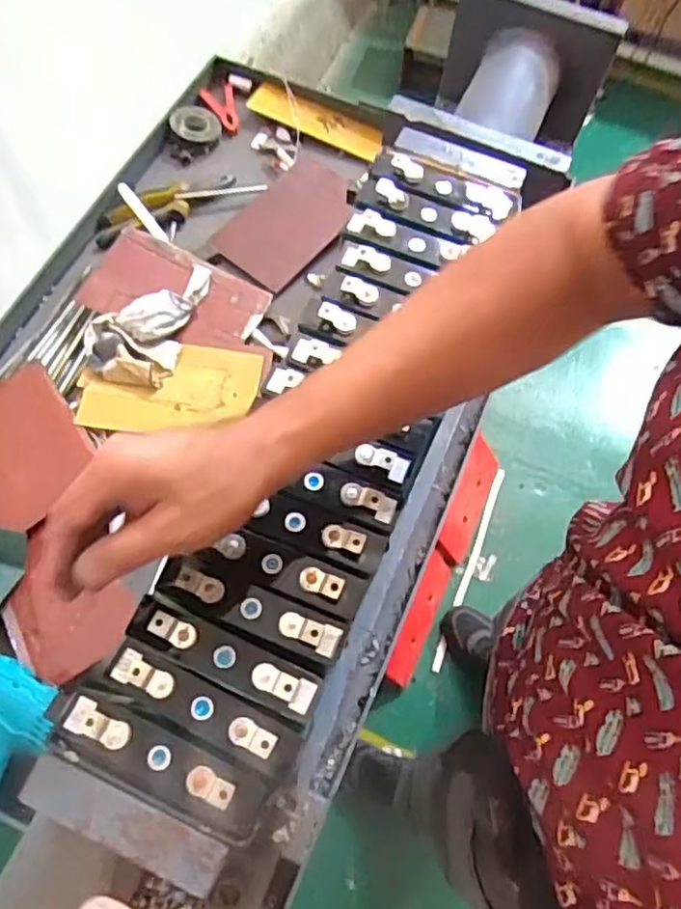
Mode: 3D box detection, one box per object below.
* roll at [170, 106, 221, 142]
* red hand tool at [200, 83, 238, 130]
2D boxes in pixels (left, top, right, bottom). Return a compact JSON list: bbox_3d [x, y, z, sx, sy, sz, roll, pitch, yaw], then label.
[{"bbox_3d":[-0.221,-0.505,1.003,0.074,0.020,0.074,-9,67,-7],"label":"roll"},{"bbox_3d":[-0.189,-0.545,1.030,0.049,0.027,0.077,-9,67,-7],"label":"red hand tool"}]

